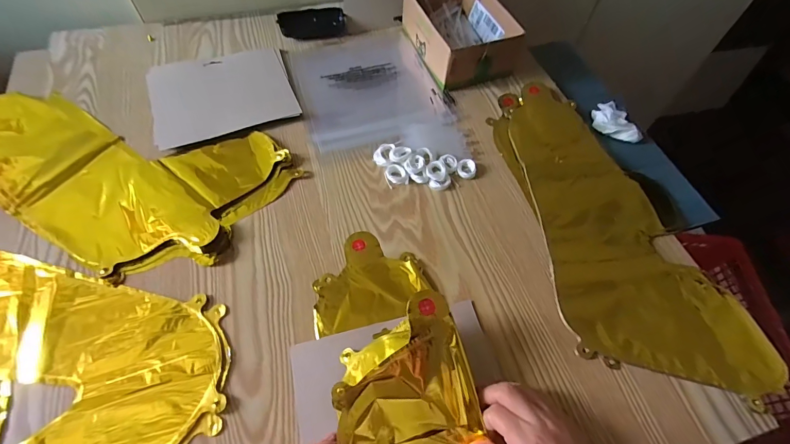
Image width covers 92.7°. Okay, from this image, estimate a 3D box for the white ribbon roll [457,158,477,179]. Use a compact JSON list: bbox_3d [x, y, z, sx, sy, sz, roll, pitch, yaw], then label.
[{"bbox_3d":[0.094,-0.070,0.494,0.025,0.010,0.027,1,58,-1],"label":"white ribbon roll"}]

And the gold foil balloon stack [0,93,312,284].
[{"bbox_3d":[-0.366,-0.086,0.491,0.425,0.010,0.235,27,61,14],"label":"gold foil balloon stack"}]

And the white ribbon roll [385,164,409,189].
[{"bbox_3d":[0.001,-0.061,0.486,0.027,0.008,0.032,-16,60,-11],"label":"white ribbon roll"}]

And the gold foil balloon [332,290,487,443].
[{"bbox_3d":[0.011,0.159,0.327,0.118,0.058,0.160,-12,59,-9],"label":"gold foil balloon"}]

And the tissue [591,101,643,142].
[{"bbox_3d":[0.327,-0.156,0.568,0.056,0.021,0.085,-3,58,-4],"label":"tissue"}]

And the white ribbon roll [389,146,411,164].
[{"bbox_3d":[0.007,-0.089,0.498,0.024,0.012,0.026,1,58,-1],"label":"white ribbon roll"}]

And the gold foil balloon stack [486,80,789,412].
[{"bbox_3d":[0.256,-0.016,0.464,0.188,0.011,0.428,-7,59,-6],"label":"gold foil balloon stack"}]

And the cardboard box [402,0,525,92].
[{"bbox_3d":[0.101,-0.321,0.622,0.136,0.066,0.207,-17,60,-12],"label":"cardboard box"}]

